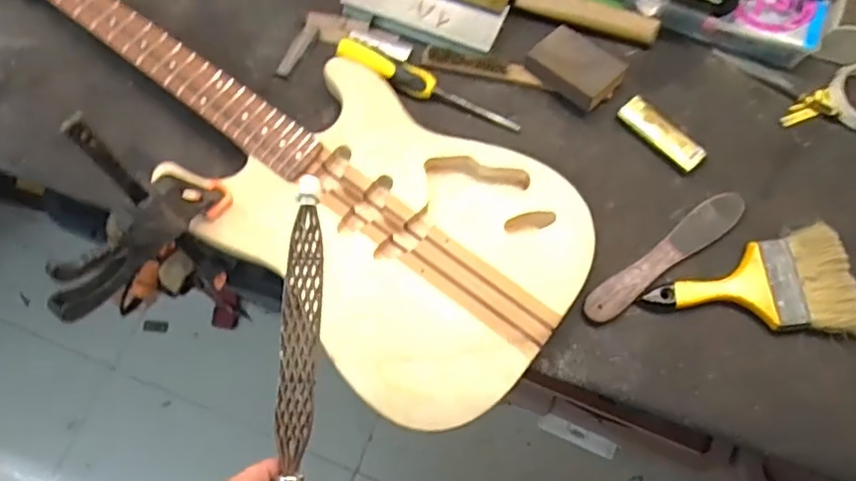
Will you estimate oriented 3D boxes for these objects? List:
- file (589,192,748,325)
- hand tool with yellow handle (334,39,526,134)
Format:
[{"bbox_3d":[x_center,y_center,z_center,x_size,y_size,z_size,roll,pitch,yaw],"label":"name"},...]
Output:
[{"bbox_3d":[0.267,0.016,0.698,0.223,0.008,0.040,-35,74,-11],"label":"file"},{"bbox_3d":[-0.002,-0.187,0.755,0.238,0.023,0.034,24,73,8],"label":"hand tool with yellow handle"}]

